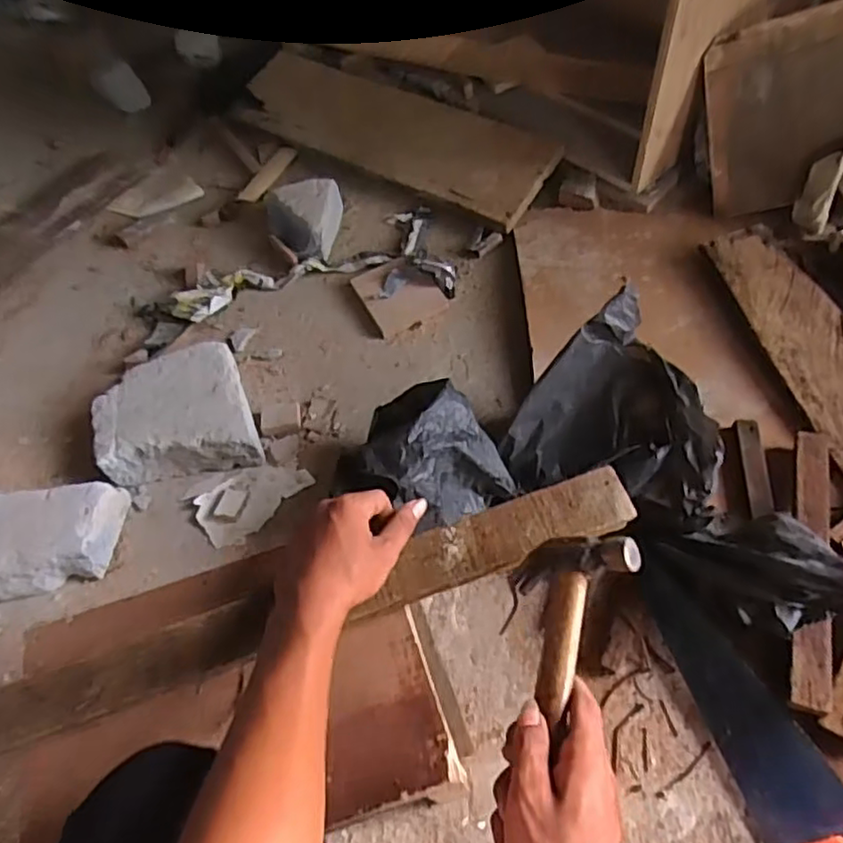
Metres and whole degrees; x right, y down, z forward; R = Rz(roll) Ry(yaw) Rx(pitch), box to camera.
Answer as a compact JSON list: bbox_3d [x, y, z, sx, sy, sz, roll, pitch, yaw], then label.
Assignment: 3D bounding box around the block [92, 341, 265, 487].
[{"bbox_3d":[-0.335,-0.008,0.893,0.204,0.071,0.187,-16,58,-5],"label":"block"}]

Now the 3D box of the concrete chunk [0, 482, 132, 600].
[{"bbox_3d":[-0.483,0.149,0.816,0.209,0.071,0.120,-10,58,-1],"label":"concrete chunk"}]

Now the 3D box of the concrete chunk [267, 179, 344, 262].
[{"bbox_3d":[-0.189,-0.331,1.082,0.129,0.070,0.133,-14,58,-4],"label":"concrete chunk"}]

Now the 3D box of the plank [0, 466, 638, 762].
[{"bbox_3d":[-0.249,0.203,0.505,0.881,0.043,0.052,-19,58,-6],"label":"plank"}]

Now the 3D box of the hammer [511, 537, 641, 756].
[{"bbox_3d":[0.090,0.192,0.435,0.094,0.032,0.243,-17,46,42],"label":"hammer"}]

